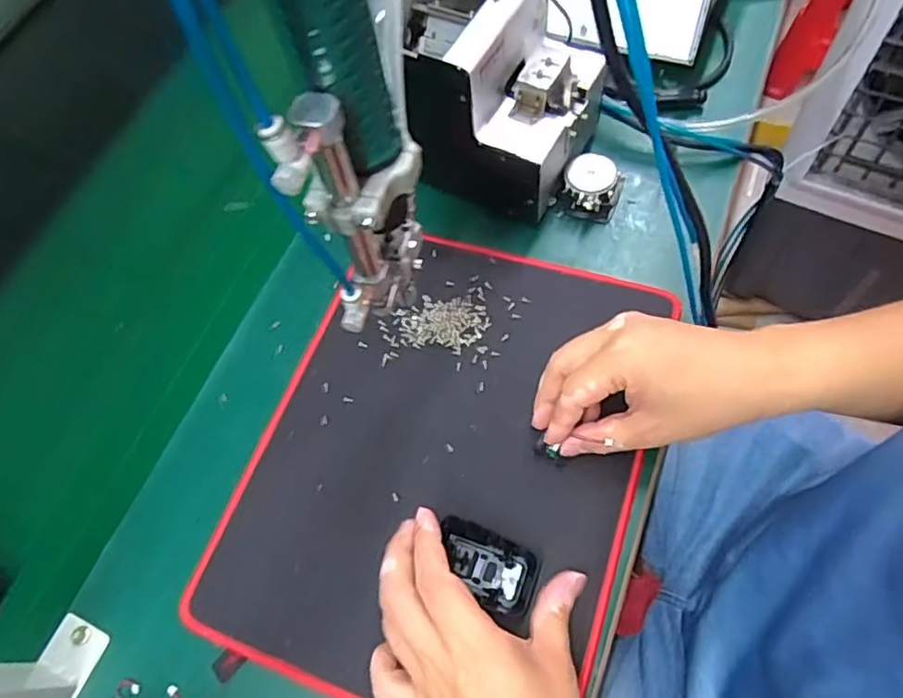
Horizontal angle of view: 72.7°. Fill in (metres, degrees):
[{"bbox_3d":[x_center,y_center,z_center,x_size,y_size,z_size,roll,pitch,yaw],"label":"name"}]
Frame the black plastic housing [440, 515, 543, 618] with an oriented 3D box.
[{"bbox_3d":[0.023,0.141,0.403,0.069,0.014,0.042,23,68,13],"label":"black plastic housing"}]

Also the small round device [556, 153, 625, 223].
[{"bbox_3d":[0.120,-0.139,0.527,0.049,0.032,0.048,15,67,10],"label":"small round device"}]

